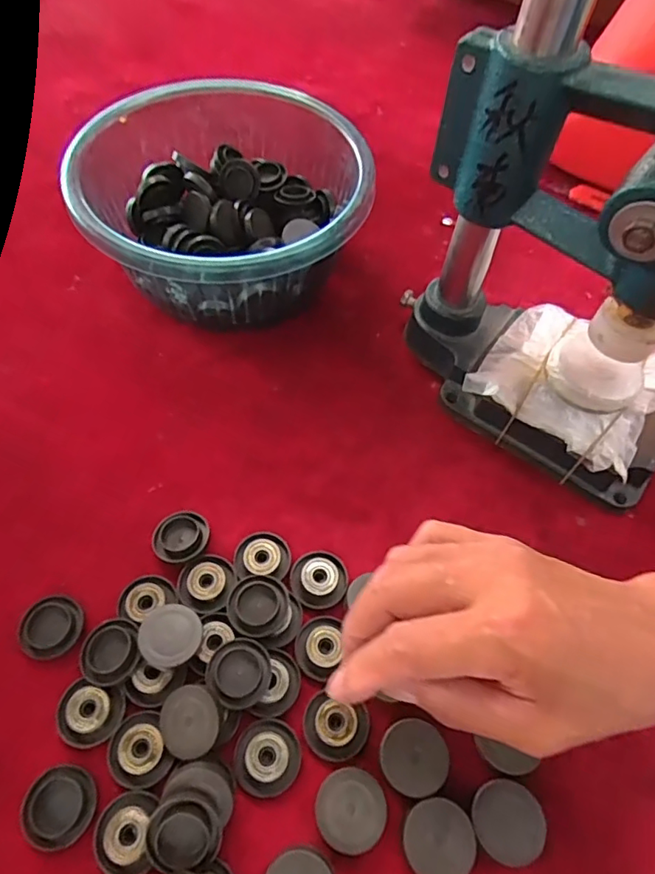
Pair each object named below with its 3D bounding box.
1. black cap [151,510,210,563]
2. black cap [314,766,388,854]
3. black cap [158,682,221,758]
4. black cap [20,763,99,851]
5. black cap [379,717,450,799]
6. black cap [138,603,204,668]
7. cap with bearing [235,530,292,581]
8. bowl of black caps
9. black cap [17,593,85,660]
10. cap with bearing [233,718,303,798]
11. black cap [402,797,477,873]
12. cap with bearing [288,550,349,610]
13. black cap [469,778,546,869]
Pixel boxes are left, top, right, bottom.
[{"bbox_3d":[-0.088,0.060,0.325,0.033,0.013,0.030,1,60,-2],"label":"black cap"},{"bbox_3d":[0.011,0.177,0.259,0.032,0.017,0.032,1,60,-2],"label":"black cap"},{"bbox_3d":[-0.068,0.141,0.270,0.032,0.009,0.032,-2,76,6],"label":"black cap"},{"bbox_3d":[-0.127,0.175,0.257,0.032,0.006,0.032,1,60,-2],"label":"black cap"},{"bbox_3d":[0.043,0.159,0.270,0.033,0.011,0.032,1,60,-2],"label":"black cap"},{"bbox_3d":[-0.083,0.106,0.289,0.032,0.014,0.031,1,60,-2],"label":"black cap"},{"bbox_3d":[-0.038,0.070,0.324,0.032,0.010,0.028,5,59,0],"label":"cap with bearing"},{"bbox_3d":[-0.073,-0.171,0.414,0.195,0.093,0.198,1,60,-2],"label":"bowl of black caps"},{"bbox_3d":[-0.151,0.104,0.298,0.029,0.012,0.033,11,60,3],"label":"black cap"},{"bbox_3d":[-0.030,0.160,0.271,0.032,0.010,0.033,1,60,-2],"label":"cap with bearing"},{"bbox_3d":[0.051,0.188,0.253,0.032,0.016,0.032,1,60,-2],"label":"black cap"},{"bbox_3d":[-0.005,0.082,0.317,0.033,0.012,0.033,1,60,-2],"label":"cap with bearing"},{"bbox_3d":[0.085,0.182,0.257,0.033,0.010,0.031,1,60,-2],"label":"black cap"}]

